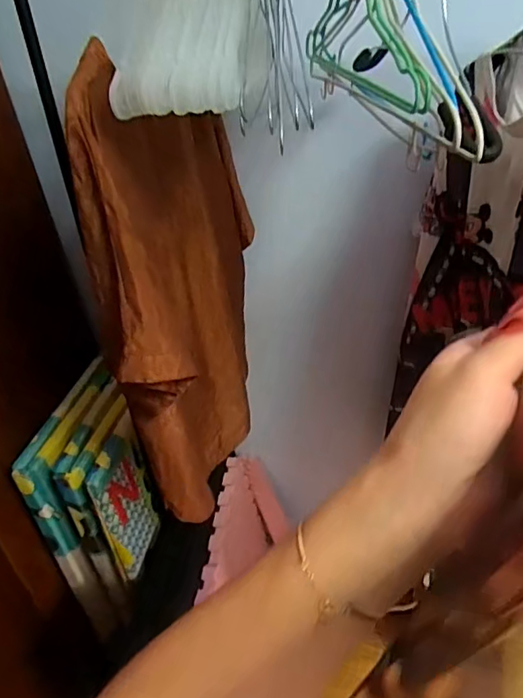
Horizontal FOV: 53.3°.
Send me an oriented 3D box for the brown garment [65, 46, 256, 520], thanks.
[{"bbox_3d":[-0.102,-0.080,0.763,0.094,0.565,0.448,-1,34,10],"label":"brown garment"}]

